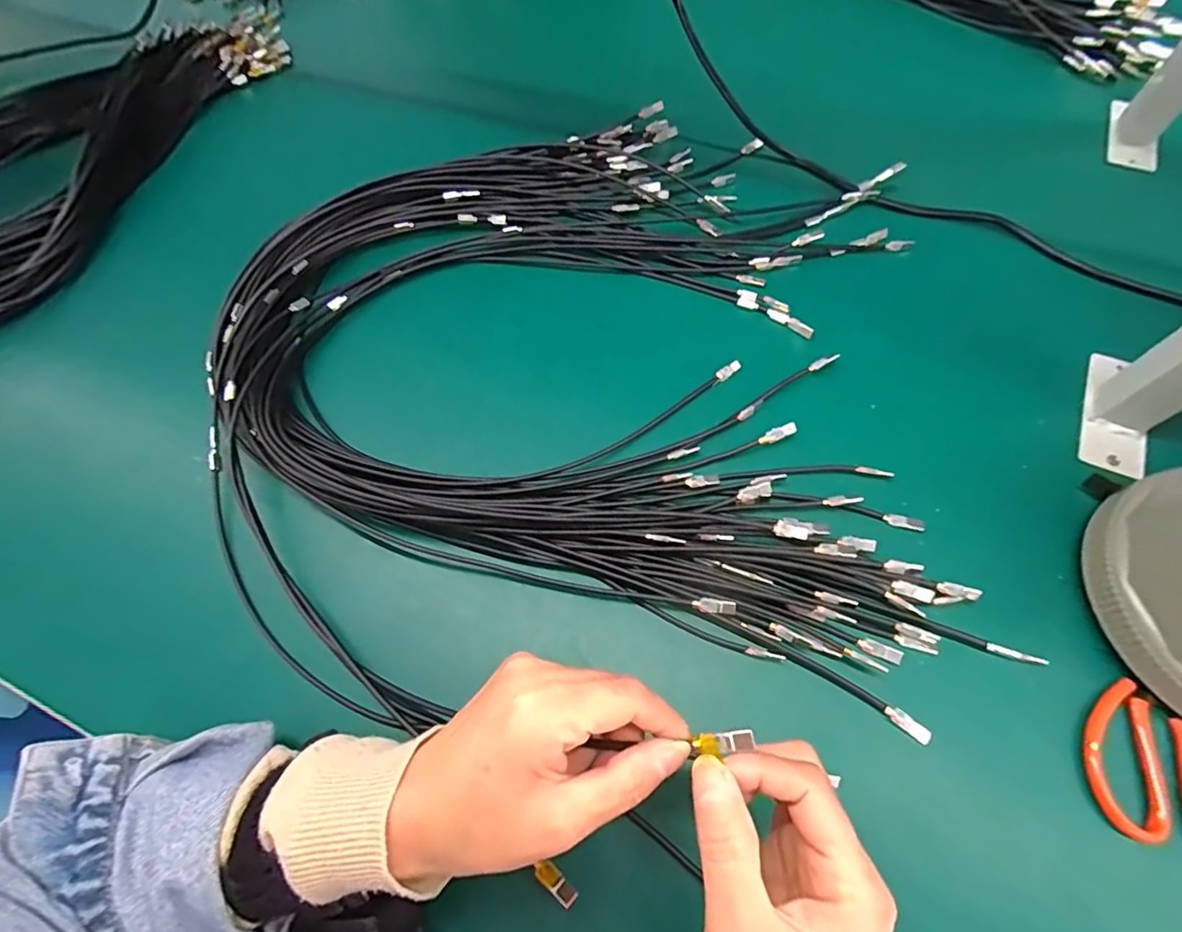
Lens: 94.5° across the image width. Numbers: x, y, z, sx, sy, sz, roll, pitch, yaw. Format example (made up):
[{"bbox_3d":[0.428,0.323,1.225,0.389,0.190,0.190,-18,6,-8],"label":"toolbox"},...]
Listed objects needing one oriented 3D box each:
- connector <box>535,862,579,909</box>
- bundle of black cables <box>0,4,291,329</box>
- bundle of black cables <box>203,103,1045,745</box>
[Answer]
[{"bbox_3d":[-0.015,0.188,0.246,0.020,0.004,0.008,26,66,30],"label":"connector"},{"bbox_3d":[-0.525,-0.339,0.567,0.177,0.077,0.499,16,66,11],"label":"bundle of black cables"},{"bbox_3d":[-0.022,-0.098,0.428,0.524,0.034,0.529,2,63,4],"label":"bundle of black cables"}]

